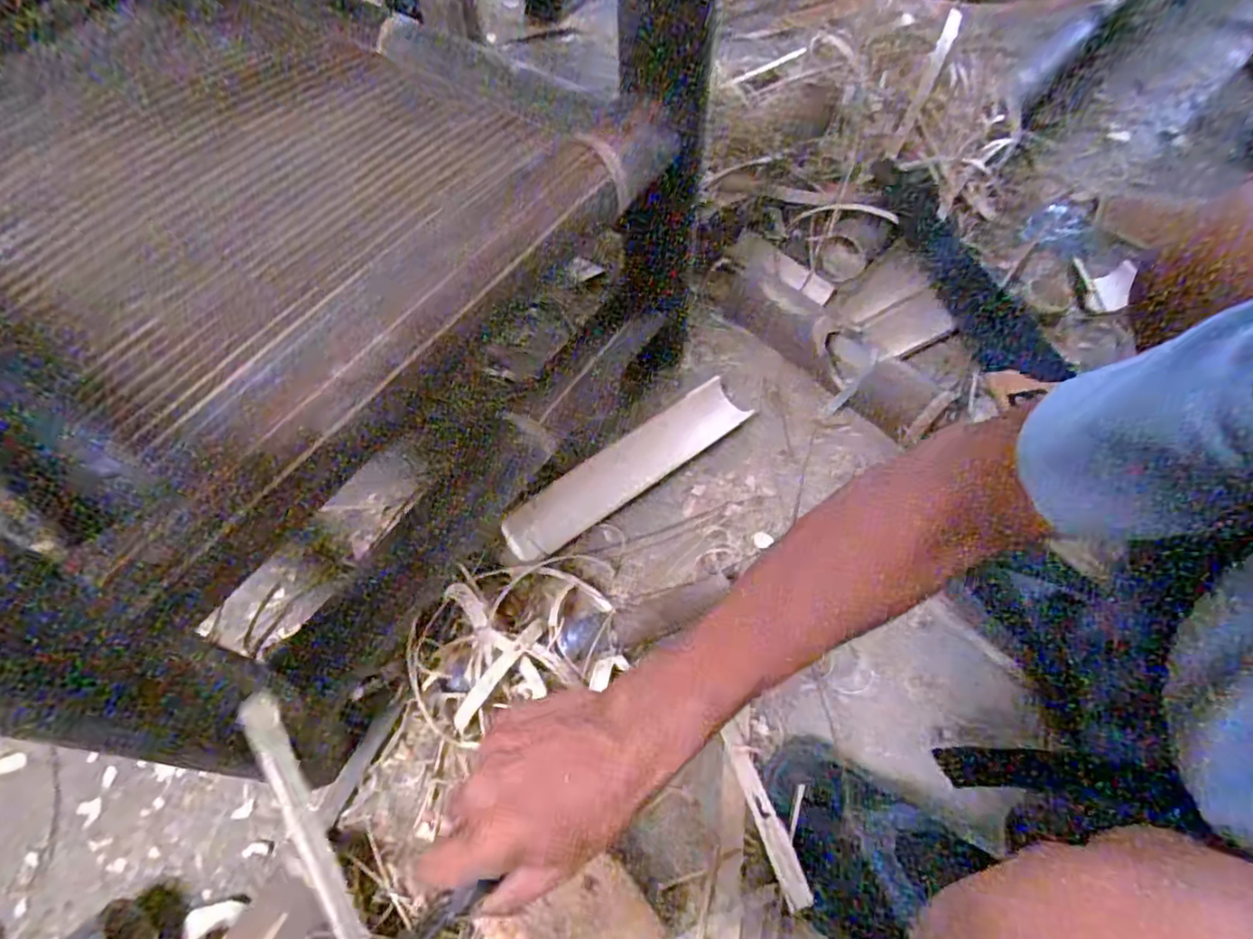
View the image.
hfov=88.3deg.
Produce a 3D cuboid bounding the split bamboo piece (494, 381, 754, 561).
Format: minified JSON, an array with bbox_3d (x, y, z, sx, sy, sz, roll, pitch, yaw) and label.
[{"bbox_3d":[0.003,-0.002,0.735,0.319,0.031,0.063,-35,67,-20],"label":"split bamboo piece"}]

